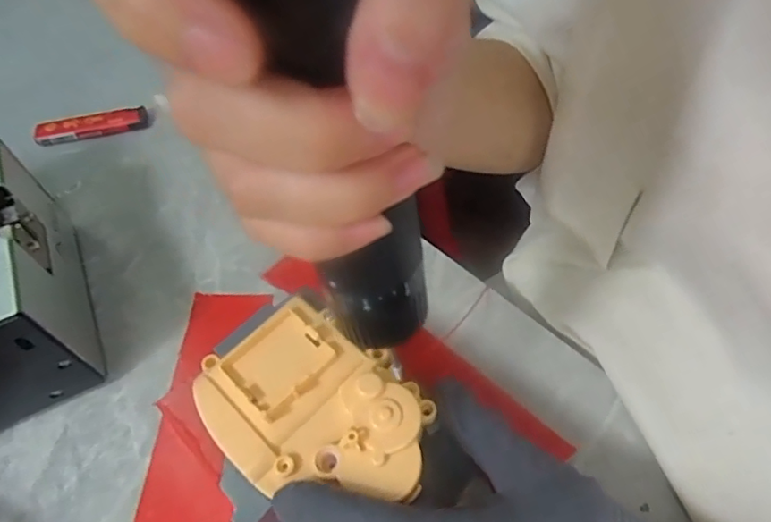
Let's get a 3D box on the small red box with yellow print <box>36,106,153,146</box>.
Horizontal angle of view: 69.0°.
[{"bbox_3d":[-0.220,-0.100,0.418,0.083,0.012,0.016,-11,56,-2],"label":"small red box with yellow print"}]

